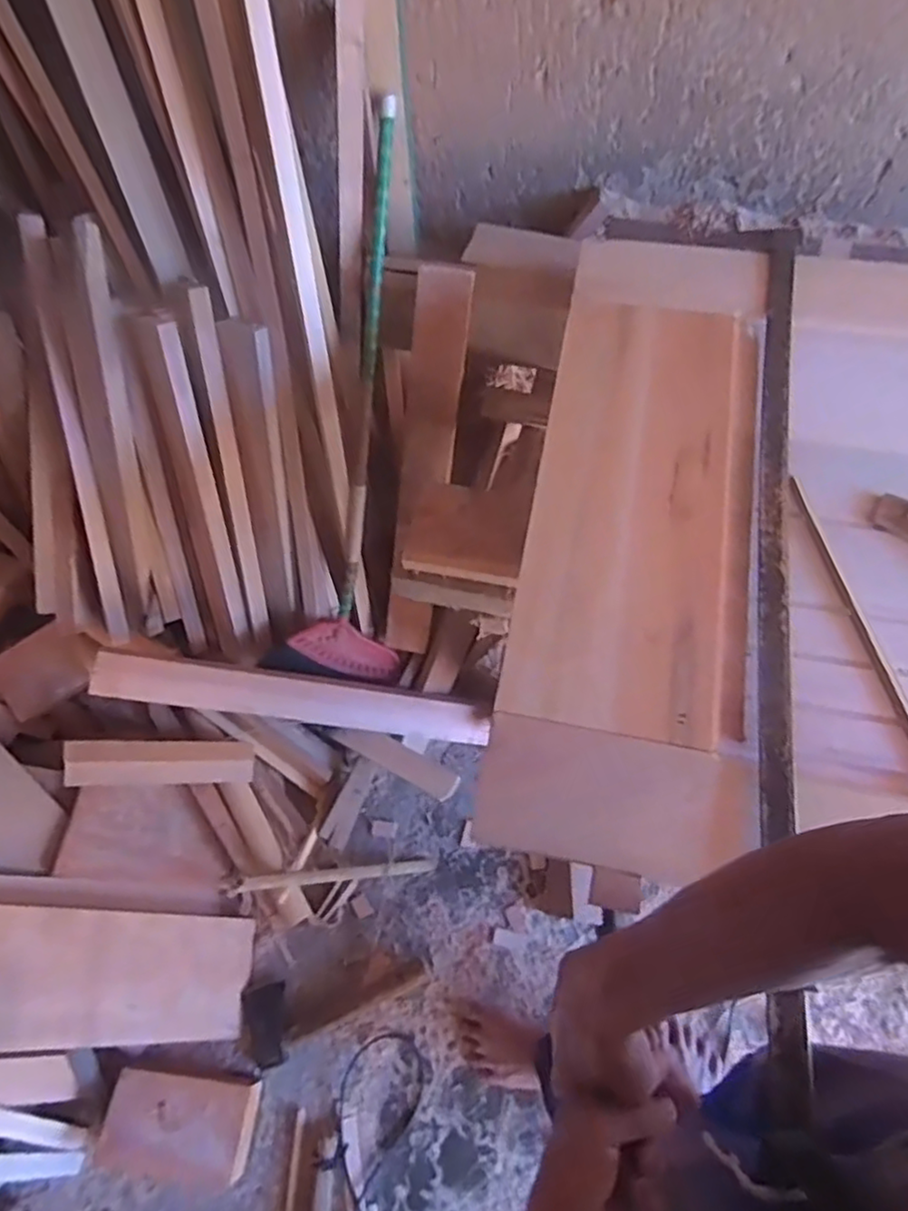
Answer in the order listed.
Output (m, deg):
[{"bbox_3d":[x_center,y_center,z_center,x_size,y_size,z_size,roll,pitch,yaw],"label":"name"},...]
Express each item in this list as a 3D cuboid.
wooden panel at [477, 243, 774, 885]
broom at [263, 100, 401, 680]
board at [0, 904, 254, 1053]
[{"bbox_3d":[0.211,-0.117,0.709,0.231,0.020,0.754,10,68,7],"label":"wooden panel"},{"bbox_3d":[-0.125,-0.265,1.104,0.232,0.899,0.133,7,24,-23],"label":"broom"},{"bbox_3d":[-0.550,0.589,1.047,0.451,0.033,0.190,23,56,-35],"label":"board"}]

